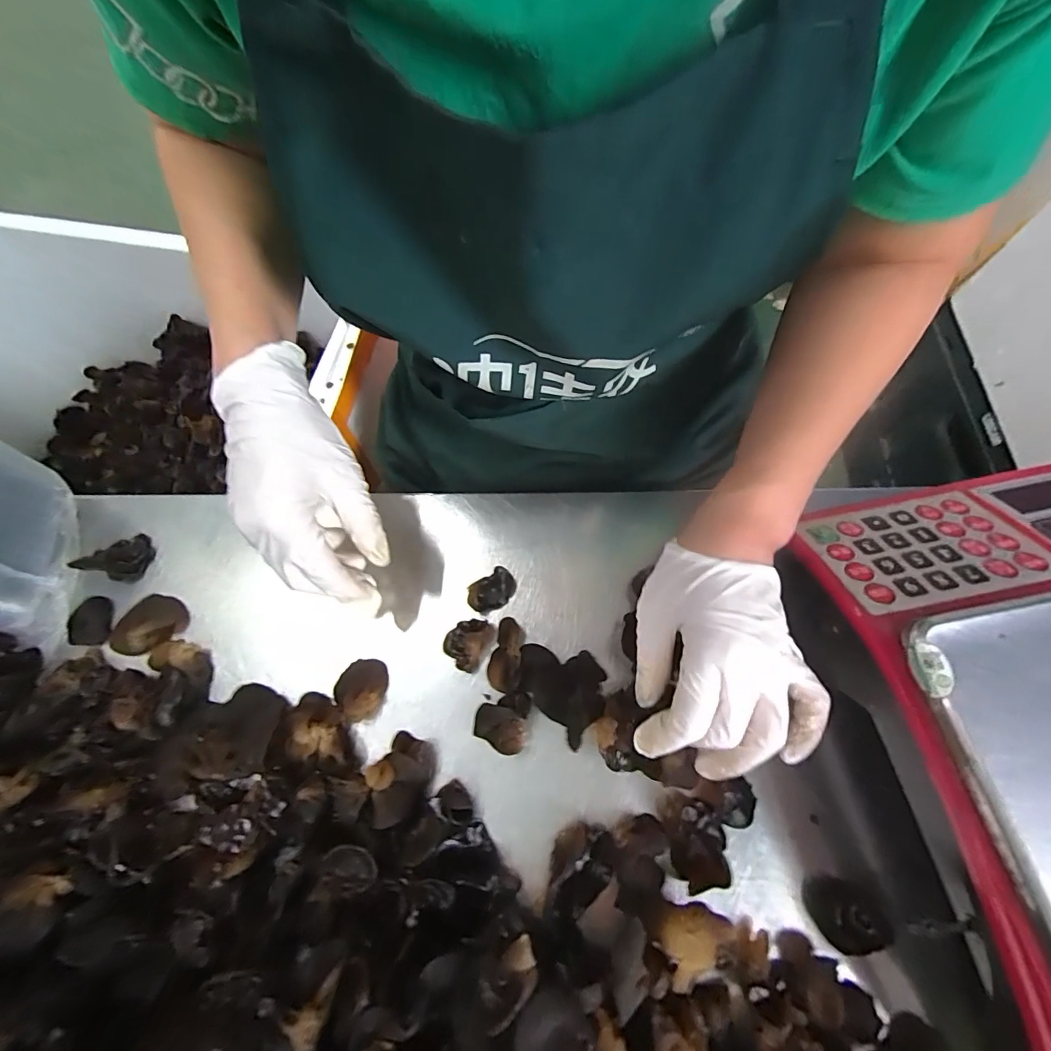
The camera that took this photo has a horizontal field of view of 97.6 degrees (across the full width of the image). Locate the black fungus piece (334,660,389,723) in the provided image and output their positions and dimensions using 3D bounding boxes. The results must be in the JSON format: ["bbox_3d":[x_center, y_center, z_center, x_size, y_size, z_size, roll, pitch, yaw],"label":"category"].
[{"bbox_3d":[-0.112,0.109,0.309,0.037,0.017,0.038,-1,68,2],"label":"black fungus piece"}]

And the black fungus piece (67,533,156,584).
[{"bbox_3d":[-0.302,0.022,0.342,0.025,0.034,0.037,16,70,9],"label":"black fungus piece"}]

